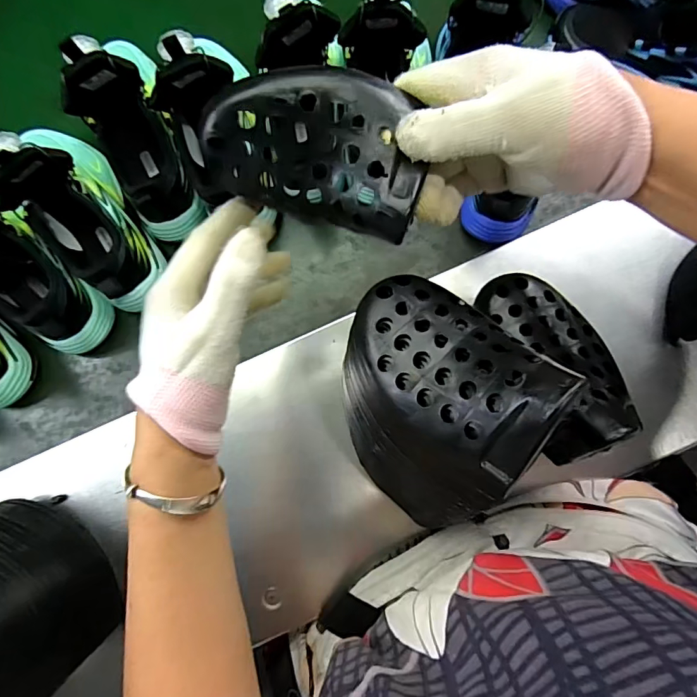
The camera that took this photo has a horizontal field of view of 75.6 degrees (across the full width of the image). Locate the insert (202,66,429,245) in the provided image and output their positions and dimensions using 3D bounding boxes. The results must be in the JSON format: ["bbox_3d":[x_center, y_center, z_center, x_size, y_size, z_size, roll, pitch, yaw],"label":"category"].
[{"bbox_3d":[-0.016,-0.110,0.247,0.119,0.047,0.069,20,85,4],"label":"insert"}]

